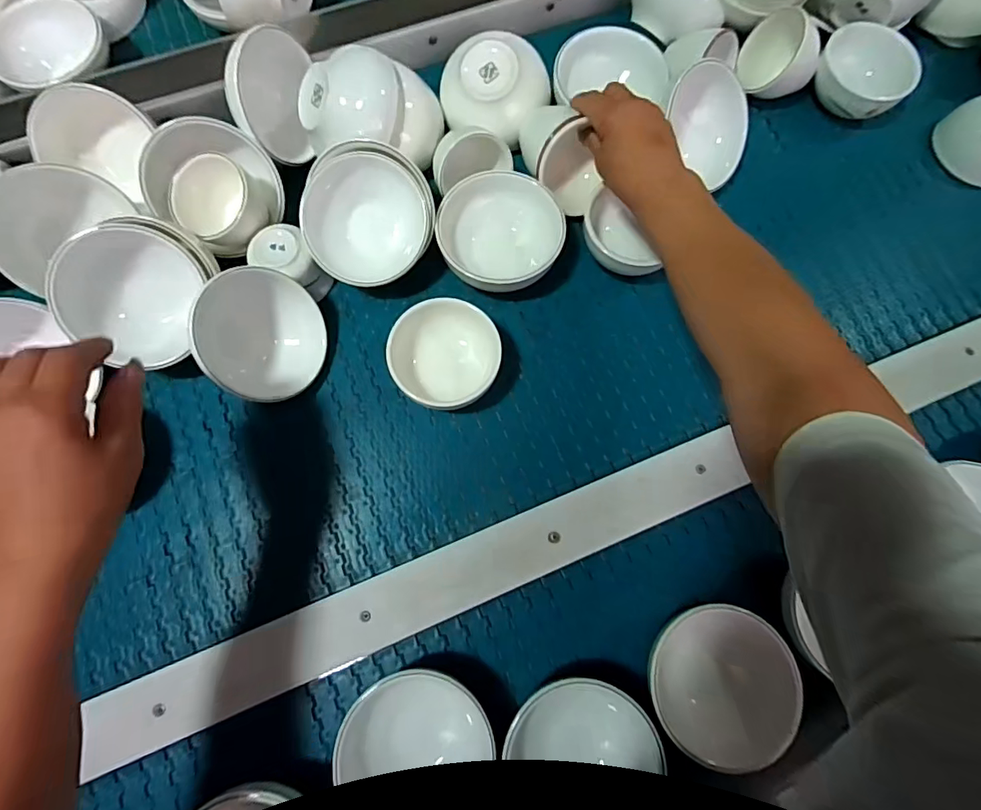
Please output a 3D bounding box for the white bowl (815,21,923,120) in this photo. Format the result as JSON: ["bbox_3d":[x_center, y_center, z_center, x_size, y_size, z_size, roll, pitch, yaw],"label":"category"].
[{"bbox_3d":[0.404,-0.362,0.545,0.098,0.060,0.098,0,75,-2],"label":"white bowl"}]

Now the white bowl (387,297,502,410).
[{"bbox_3d":[-0.042,-0.044,0.454,0.095,0.048,0.096,0,75,-2],"label":"white bowl"}]

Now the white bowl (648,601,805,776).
[{"bbox_3d":[0.193,0.232,0.406,0.109,0.045,0.114,0,75,-2],"label":"white bowl"}]

